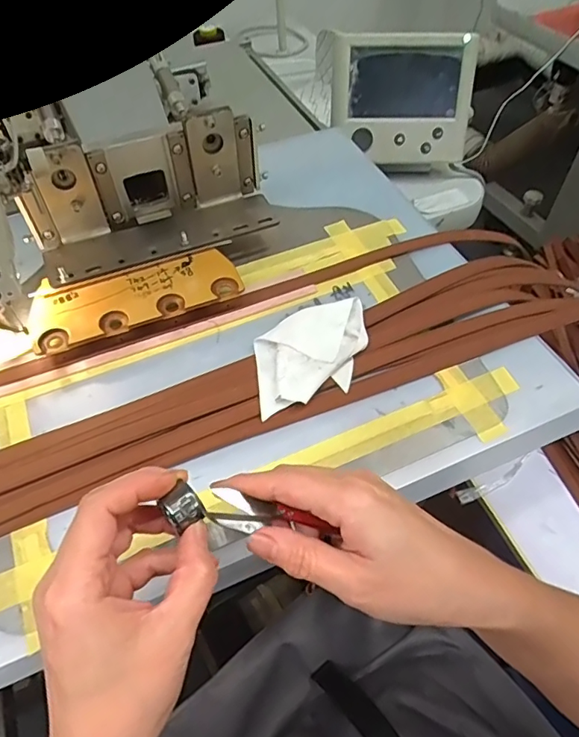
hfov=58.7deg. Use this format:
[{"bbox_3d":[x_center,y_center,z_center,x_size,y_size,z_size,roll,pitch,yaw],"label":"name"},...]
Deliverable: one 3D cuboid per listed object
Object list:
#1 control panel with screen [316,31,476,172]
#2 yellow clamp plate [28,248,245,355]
[{"bbox_3d":[0.160,-0.395,0.758,0.197,0.167,0.070,1,29,-2],"label":"control panel with screen"},{"bbox_3d":[-0.135,-0.064,0.454,0.178,0.010,0.068,-15,55,-11],"label":"yellow clamp plate"}]

